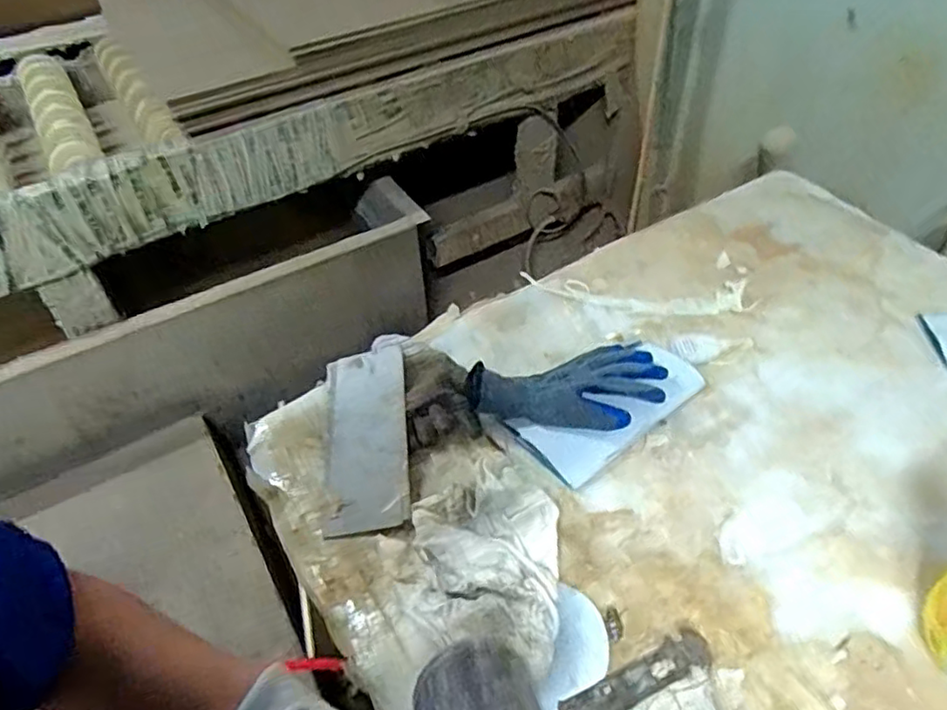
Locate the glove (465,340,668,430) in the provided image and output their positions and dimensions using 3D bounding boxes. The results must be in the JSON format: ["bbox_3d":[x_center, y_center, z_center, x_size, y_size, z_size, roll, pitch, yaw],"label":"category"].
[{"bbox_3d":[0.110,0.045,0.753,0.227,0.050,0.122,-12,47,-9],"label":"glove"}]

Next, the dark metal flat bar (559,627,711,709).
[{"bbox_3d":[0.141,0.279,0.554,0.140,0.004,0.033,-19,48,-15],"label":"dark metal flat bar"}]

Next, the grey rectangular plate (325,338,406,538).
[{"bbox_3d":[-0.123,0.090,0.741,0.090,0.009,0.233,-12,50,5],"label":"grey rectangular plate"}]

